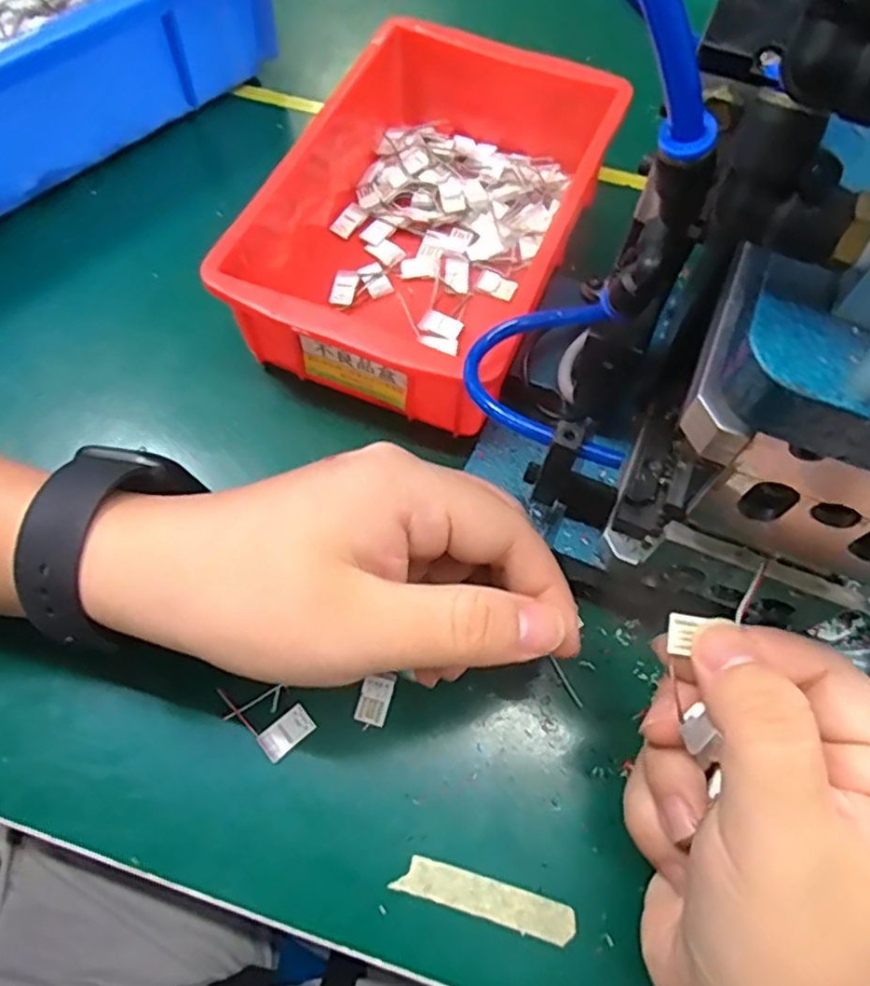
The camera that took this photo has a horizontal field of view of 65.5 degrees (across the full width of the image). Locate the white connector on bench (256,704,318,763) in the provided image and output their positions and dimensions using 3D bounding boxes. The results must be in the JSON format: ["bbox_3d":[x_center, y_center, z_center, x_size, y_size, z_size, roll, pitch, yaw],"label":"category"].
[{"bbox_3d":[-0.057,0.092,0.259,0.021,0.004,0.012,-39,72,-16],"label":"white connector on bench"}]

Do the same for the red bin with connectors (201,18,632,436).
[{"bbox_3d":[-0.001,-0.141,0.331,0.133,0.056,0.212,26,69,10],"label":"red bin with connectors"}]

